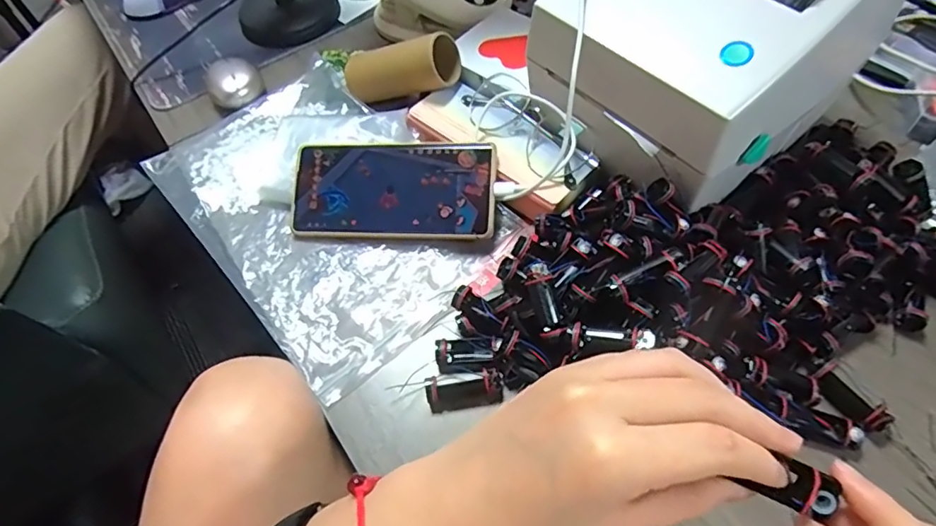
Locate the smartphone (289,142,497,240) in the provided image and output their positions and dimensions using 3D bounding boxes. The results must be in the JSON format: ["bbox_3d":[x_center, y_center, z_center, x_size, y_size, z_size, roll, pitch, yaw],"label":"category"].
[{"bbox_3d":[-0.060,-0.058,0.426,0.165,0.006,0.075,3,82,10],"label":"smartphone"}]

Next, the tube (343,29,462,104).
[{"bbox_3d":[-0.062,-0.170,0.474,0.105,0.048,0.038,-9,56,19],"label":"tube"}]

